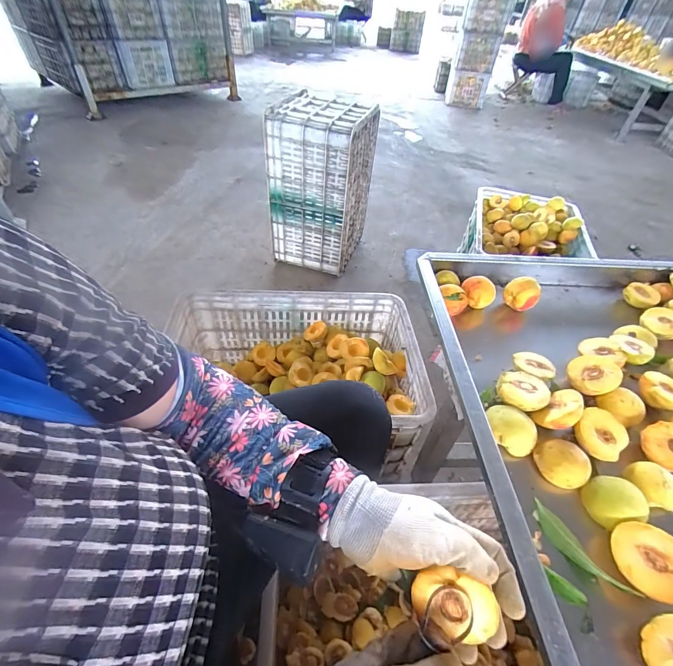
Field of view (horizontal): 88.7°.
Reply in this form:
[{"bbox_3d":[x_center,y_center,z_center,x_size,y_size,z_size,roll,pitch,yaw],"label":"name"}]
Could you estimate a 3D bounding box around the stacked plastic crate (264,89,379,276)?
[{"bbox_3d":[-0.049,-0.518,1.229,0.275,0.493,0.312,16,48,11],"label":"stacked plastic crate"}]

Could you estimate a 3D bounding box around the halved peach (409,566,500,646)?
[{"bbox_3d":[0.091,0.205,0.269,0.058,0.027,0.055,-30,81,14],"label":"halved peach"}]

